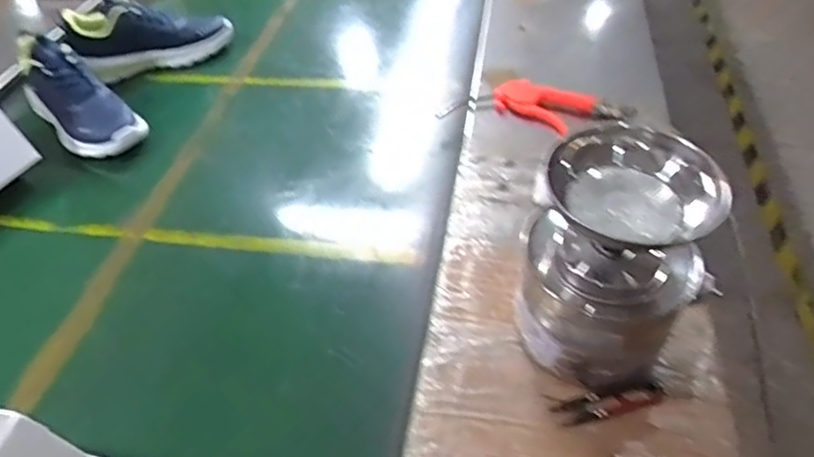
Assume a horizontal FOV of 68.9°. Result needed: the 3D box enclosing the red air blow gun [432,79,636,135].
[{"bbox_3d":[0.184,-0.169,0.833,0.246,0.040,0.071,16,46,24],"label":"red air blow gun"}]

